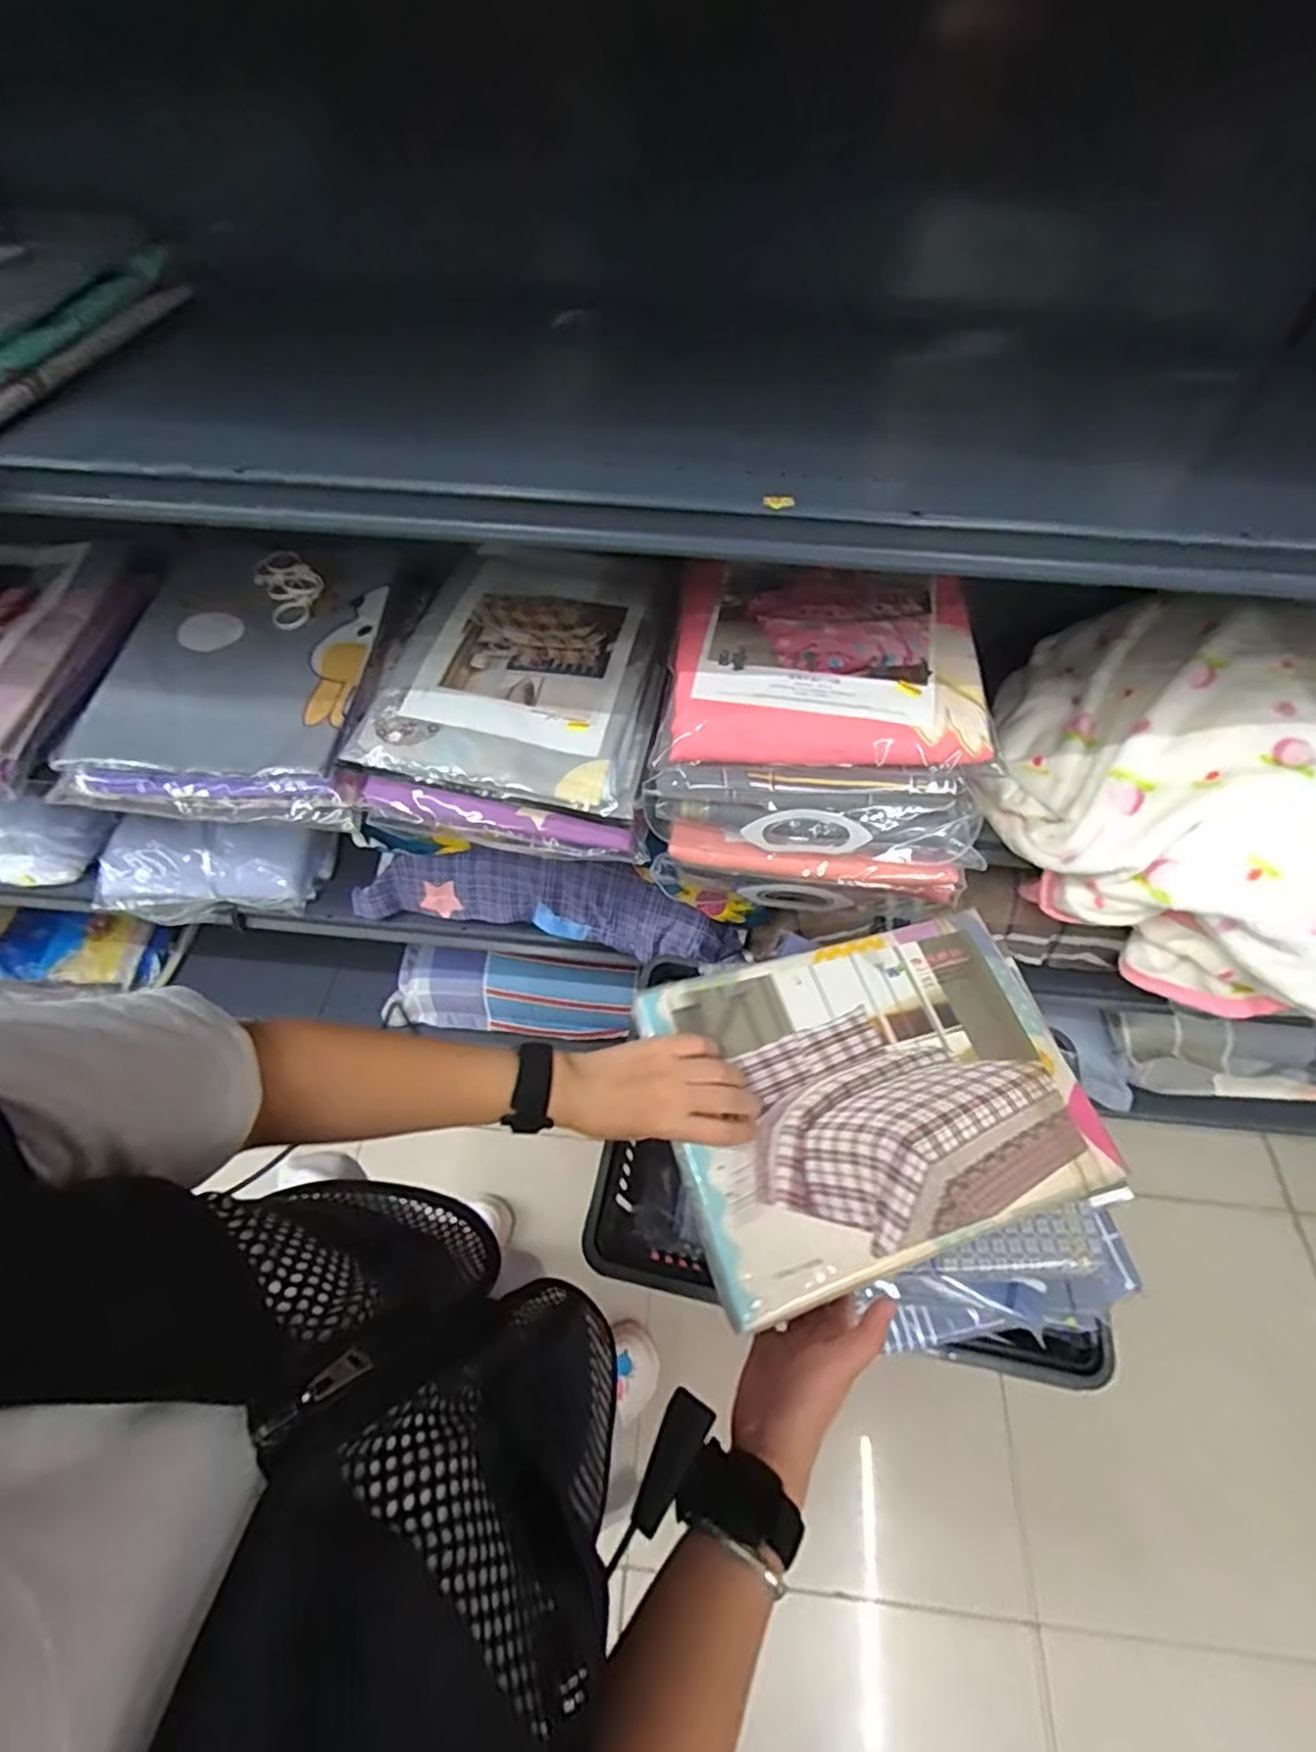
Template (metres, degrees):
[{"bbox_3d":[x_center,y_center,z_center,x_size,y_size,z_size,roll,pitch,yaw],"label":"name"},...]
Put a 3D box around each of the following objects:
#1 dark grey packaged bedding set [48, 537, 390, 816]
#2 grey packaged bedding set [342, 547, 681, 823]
[{"bbox_3d":[-0.473,-0.249,0.790,0.281,0.093,0.371,2,57,1],"label":"dark grey packaged bedding set"},{"bbox_3d":[-0.142,-0.249,0.757,0.313,0.056,0.384,5,57,3],"label":"grey packaged bedding set"}]

